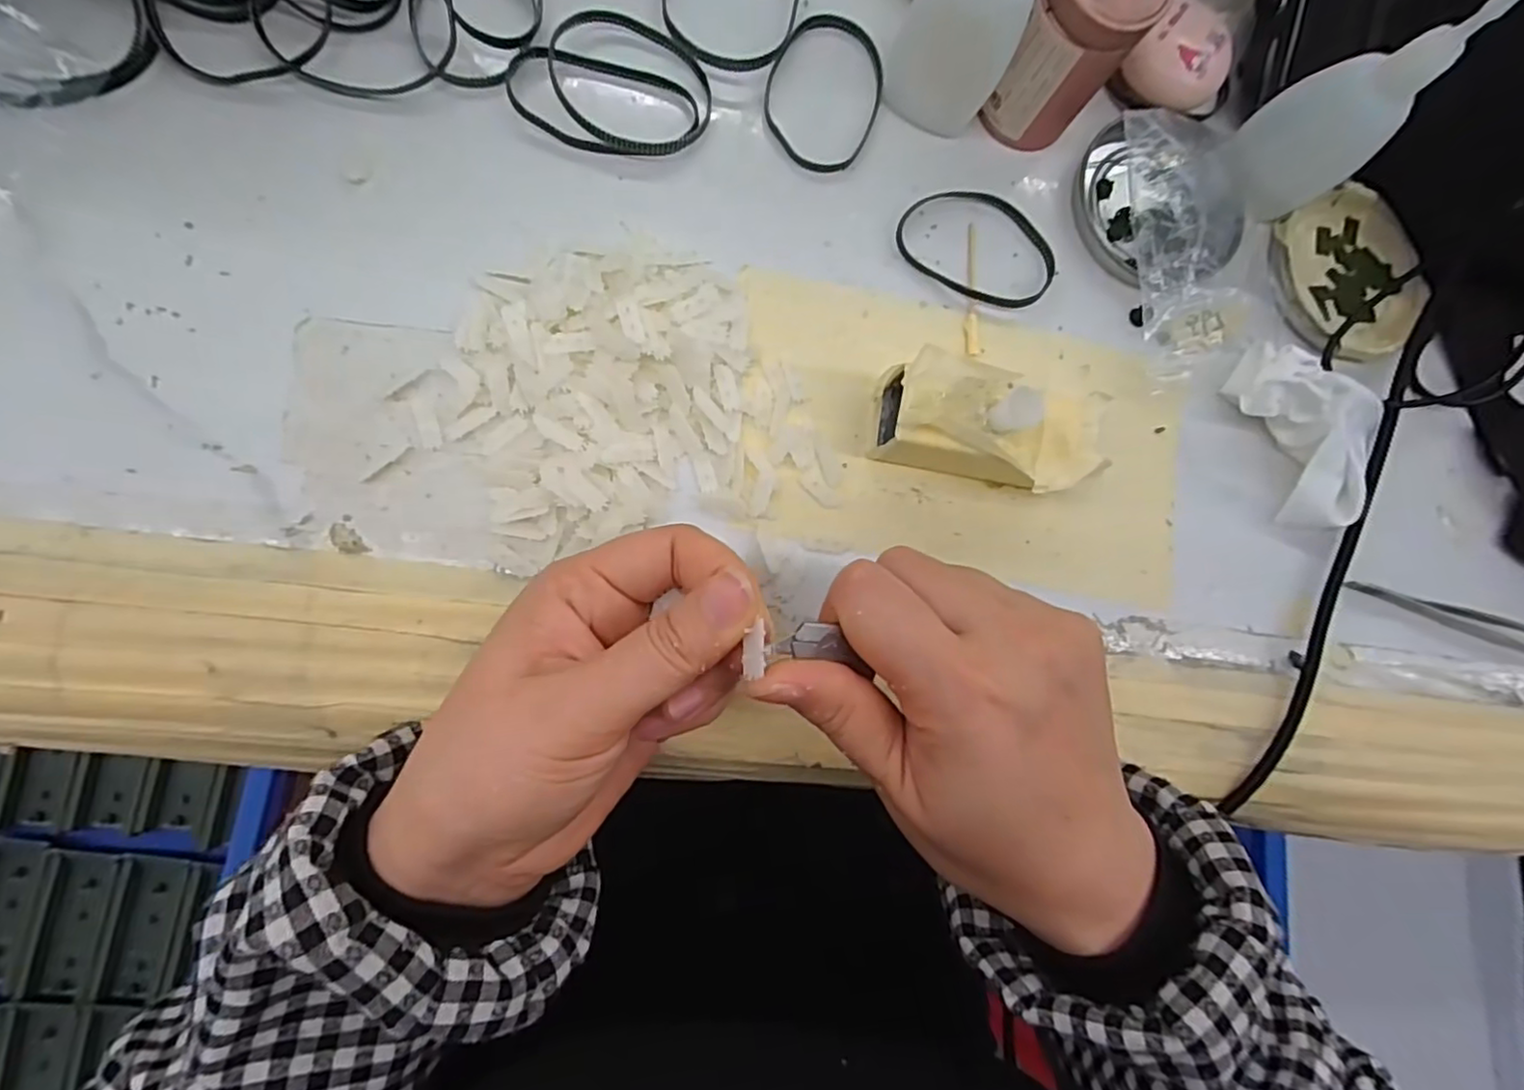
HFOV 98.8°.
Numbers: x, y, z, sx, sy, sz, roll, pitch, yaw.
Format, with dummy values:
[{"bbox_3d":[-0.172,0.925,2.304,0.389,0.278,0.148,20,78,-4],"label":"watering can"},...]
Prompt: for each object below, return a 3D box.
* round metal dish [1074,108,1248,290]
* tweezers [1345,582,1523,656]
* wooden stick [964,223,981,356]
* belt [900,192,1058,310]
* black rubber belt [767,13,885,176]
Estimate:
[{"bbox_3d":[0.181,-0.152,0.285,0.073,0.019,0.073,1,86,-9],"label":"round metal dish"},{"bbox_3d":[0.327,0.036,0.299,0.127,0.010,0.013,14,84,-8],"label":"tweezers"},{"bbox_3d":[0.090,-0.110,0.279,0.007,0.004,0.059,1,86,-9],"label":"wooden stick"},{"bbox_3d":[0.094,-0.129,0.279,0.070,0.009,0.048,30,82,-6],"label":"belt"},{"bbox_3d":[0.027,-0.191,0.275,0.049,0.004,0.067,22,83,-7],"label":"black rubber belt"}]

